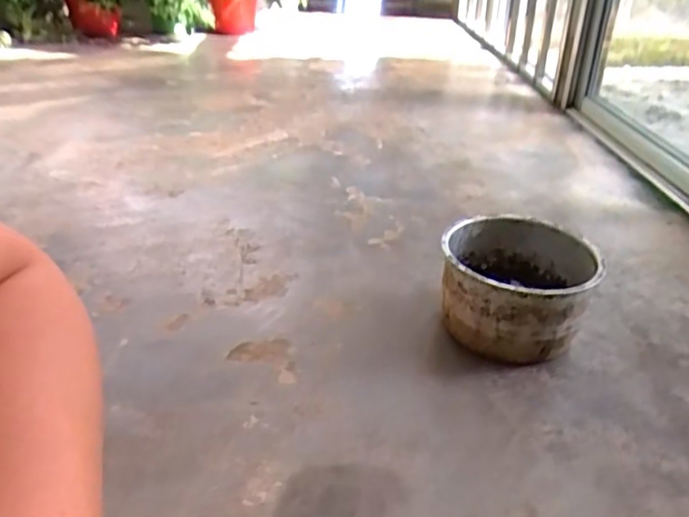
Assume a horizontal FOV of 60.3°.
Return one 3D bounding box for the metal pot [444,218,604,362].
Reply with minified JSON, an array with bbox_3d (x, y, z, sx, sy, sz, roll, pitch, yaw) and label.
[{"bbox_3d":[0.239,0.044,0.840,0.195,0.138,0.203,1,31,-1],"label":"metal pot"}]

